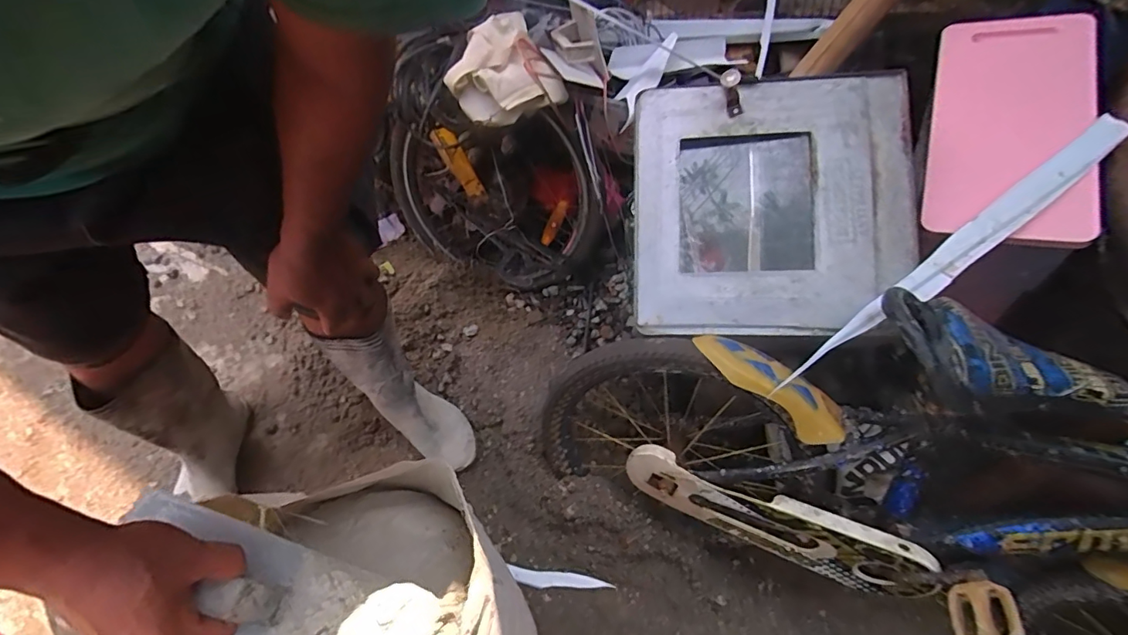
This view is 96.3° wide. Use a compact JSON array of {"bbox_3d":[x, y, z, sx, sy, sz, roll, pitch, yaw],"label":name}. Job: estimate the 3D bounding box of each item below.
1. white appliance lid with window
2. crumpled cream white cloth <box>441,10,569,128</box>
[{"bbox_3d":[0.285,-0.158,0.712,0.368,0.066,0.362,-1,82,9],"label":"white appliance lid with window"},{"bbox_3d":[-0.094,-0.405,0.834,0.148,0.087,0.199,34,62,15],"label":"crumpled cream white cloth"}]

